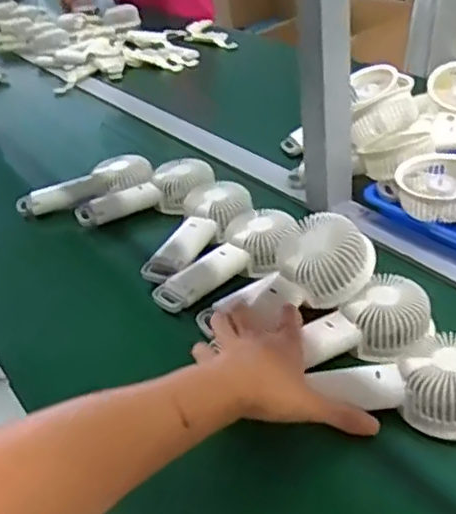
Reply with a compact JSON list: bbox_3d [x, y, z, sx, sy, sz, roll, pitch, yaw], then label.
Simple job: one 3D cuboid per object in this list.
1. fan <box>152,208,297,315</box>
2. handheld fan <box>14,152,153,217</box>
[{"bbox_3d":[-0.001,0.007,0.718,0.074,0.044,0.166,21,42,37],"label":"fan"},{"bbox_3d":[-0.193,-0.098,0.913,0.178,0.043,0.063,-12,33,-7],"label":"handheld fan"}]

